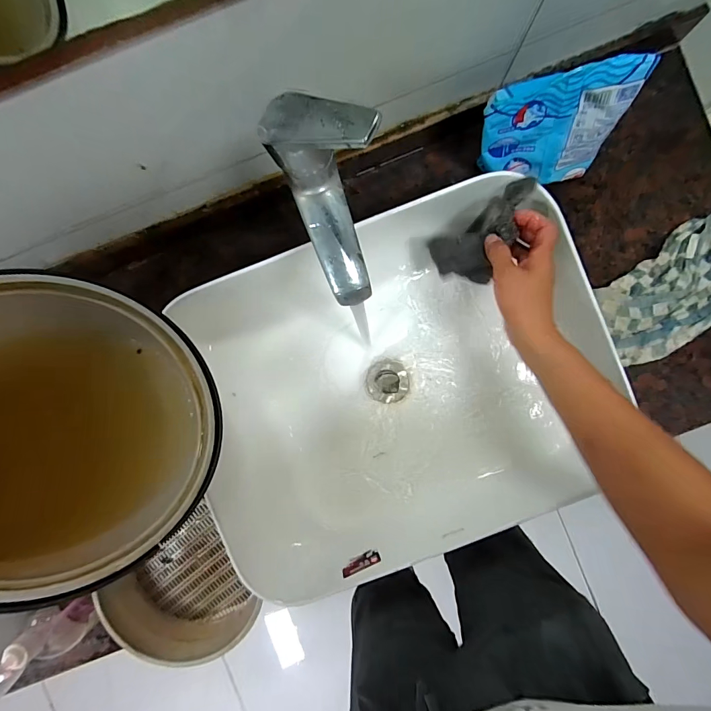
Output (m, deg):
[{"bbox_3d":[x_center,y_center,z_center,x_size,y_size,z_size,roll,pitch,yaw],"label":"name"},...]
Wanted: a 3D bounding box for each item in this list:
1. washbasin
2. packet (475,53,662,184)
[{"bbox_3d":[0.044,0.037,0.489,0.487,0.110,0.412,-22,89,0],"label":"washbasin"},{"bbox_3d":[0.230,-0.266,0.462,0.157,0.175,0.049,-4,89,0],"label":"packet"}]

